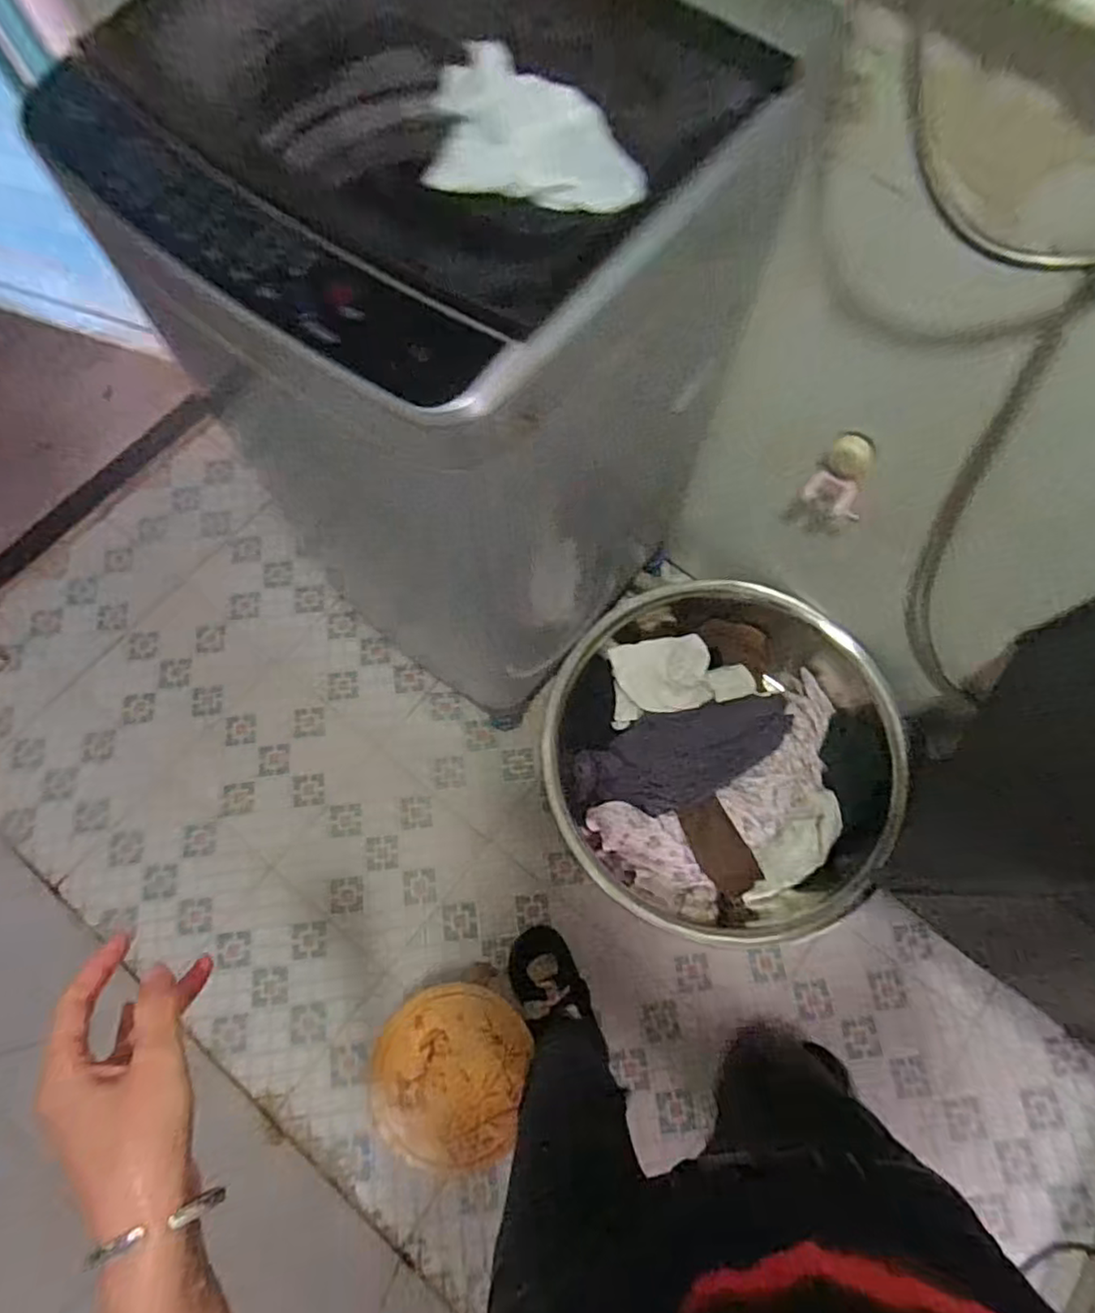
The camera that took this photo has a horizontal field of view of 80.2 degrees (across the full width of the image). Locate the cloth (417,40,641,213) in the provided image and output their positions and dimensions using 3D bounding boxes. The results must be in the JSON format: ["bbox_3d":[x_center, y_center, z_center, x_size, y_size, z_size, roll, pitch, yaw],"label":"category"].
[{"bbox_3d":[-0.007,-0.400,0.495,0.157,0.024,0.140,4,71,1],"label":"cloth"}]

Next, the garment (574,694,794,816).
[{"bbox_3d":[0.261,0.189,1.252,0.443,0.071,0.179,-17,72,-6],"label":"garment"}]

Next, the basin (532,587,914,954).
[{"bbox_3d":[0.327,0.184,1.270,0.641,0.157,0.656,1,70,-1],"label":"basin"}]

